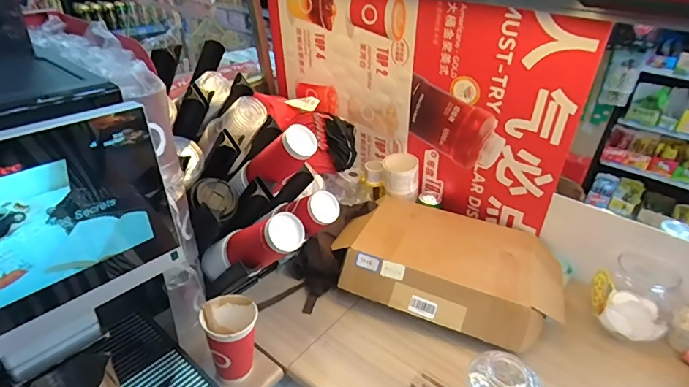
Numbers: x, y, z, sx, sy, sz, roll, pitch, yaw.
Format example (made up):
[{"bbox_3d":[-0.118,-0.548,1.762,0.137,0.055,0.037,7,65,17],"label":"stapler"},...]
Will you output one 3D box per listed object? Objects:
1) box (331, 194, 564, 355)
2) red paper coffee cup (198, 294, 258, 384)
[{"bbox_3d":[0.219,0.134,0.896,0.453,0.078,0.307,14,34,17],"label":"box"},{"bbox_3d":[-0.183,0.242,0.702,0.080,0.126,0.082,2,32,-1],"label":"red paper coffee cup"}]

